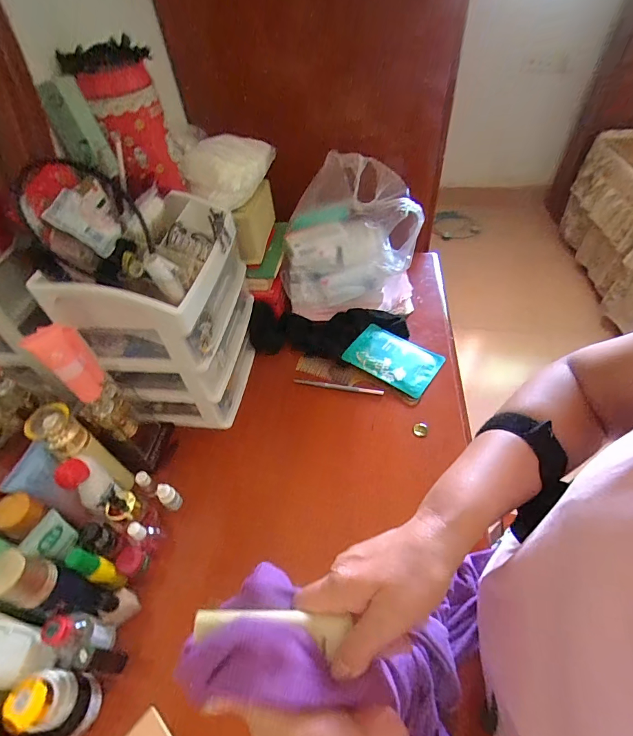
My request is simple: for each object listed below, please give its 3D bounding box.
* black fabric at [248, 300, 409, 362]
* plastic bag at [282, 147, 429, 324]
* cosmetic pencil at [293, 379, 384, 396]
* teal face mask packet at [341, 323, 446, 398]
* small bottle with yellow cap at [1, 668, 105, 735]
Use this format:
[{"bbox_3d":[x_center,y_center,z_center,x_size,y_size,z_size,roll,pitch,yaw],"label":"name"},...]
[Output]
[{"bbox_3d":[0.025,-0.067,0.681,0.282,0.042,0.108,-4,49,2],"label":"black fabric"},{"bbox_3d":[0.054,-0.227,0.695,0.241,0.225,0.183,-6,49,-1],"label":"plastic bag"},{"bbox_3d":[0.035,0.030,0.627,0.147,0.005,0.009,7,50,11],"label":"cosmetic pencil"},{"bbox_3d":[0.131,-0.017,0.654,0.149,0.016,0.106,25,56,24],"label":"teal face mask packet"},{"bbox_3d":[-0.240,0.309,0.352,0.042,0.094,0.050,-2,49,3],"label":"small bottle with yellow cap"}]

